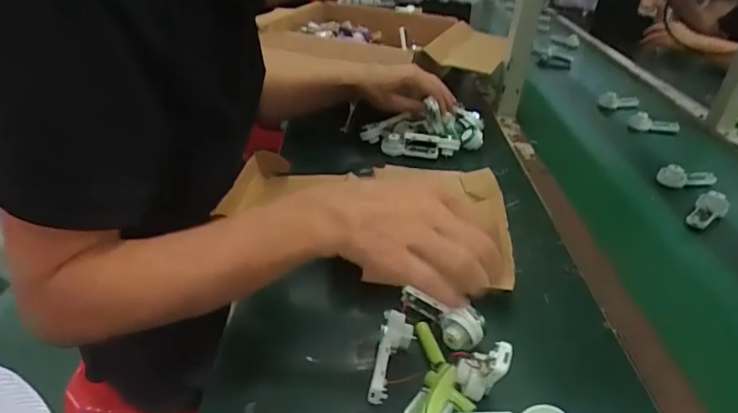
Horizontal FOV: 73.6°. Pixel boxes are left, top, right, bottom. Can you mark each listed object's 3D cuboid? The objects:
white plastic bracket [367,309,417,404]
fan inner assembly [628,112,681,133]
[{"bbox_3d":[0.019,0.137,0.444,0.029,0.034,0.083,11,33,10],"label":"white plastic bracket"},{"bbox_3d":[0.594,-0.176,1.030,0.094,0.029,0.032,14,34,15],"label":"fan inner assembly"}]

